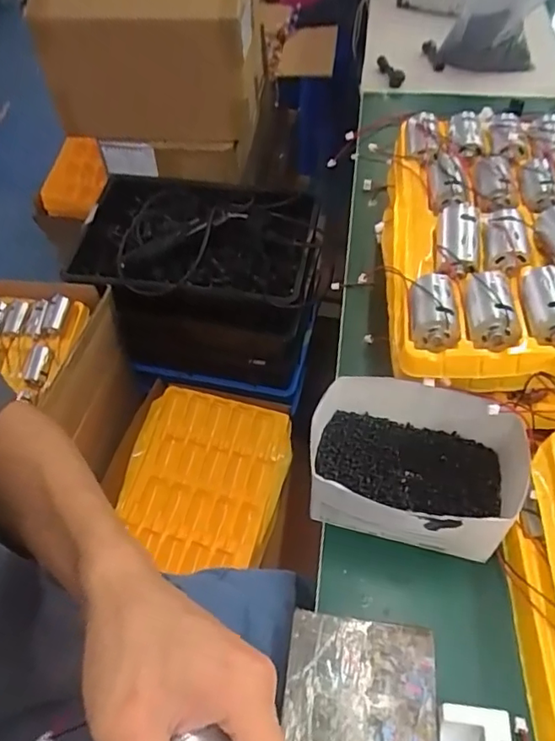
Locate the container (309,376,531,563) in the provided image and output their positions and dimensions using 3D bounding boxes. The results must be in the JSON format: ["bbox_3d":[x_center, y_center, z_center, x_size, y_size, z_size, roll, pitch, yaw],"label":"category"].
[{"bbox_3d":[0.104,0.075,0.425,0.148,0.070,0.110,10,53,10],"label":"container"}]

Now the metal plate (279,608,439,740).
[{"bbox_3d":[0.051,0.235,0.343,0.097,0.004,0.146,6,53,7],"label":"metal plate"}]

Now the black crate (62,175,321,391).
[{"bbox_3d":[-0.137,-0.171,1.042,0.425,0.251,0.274,9,53,9],"label":"black crate"}]

